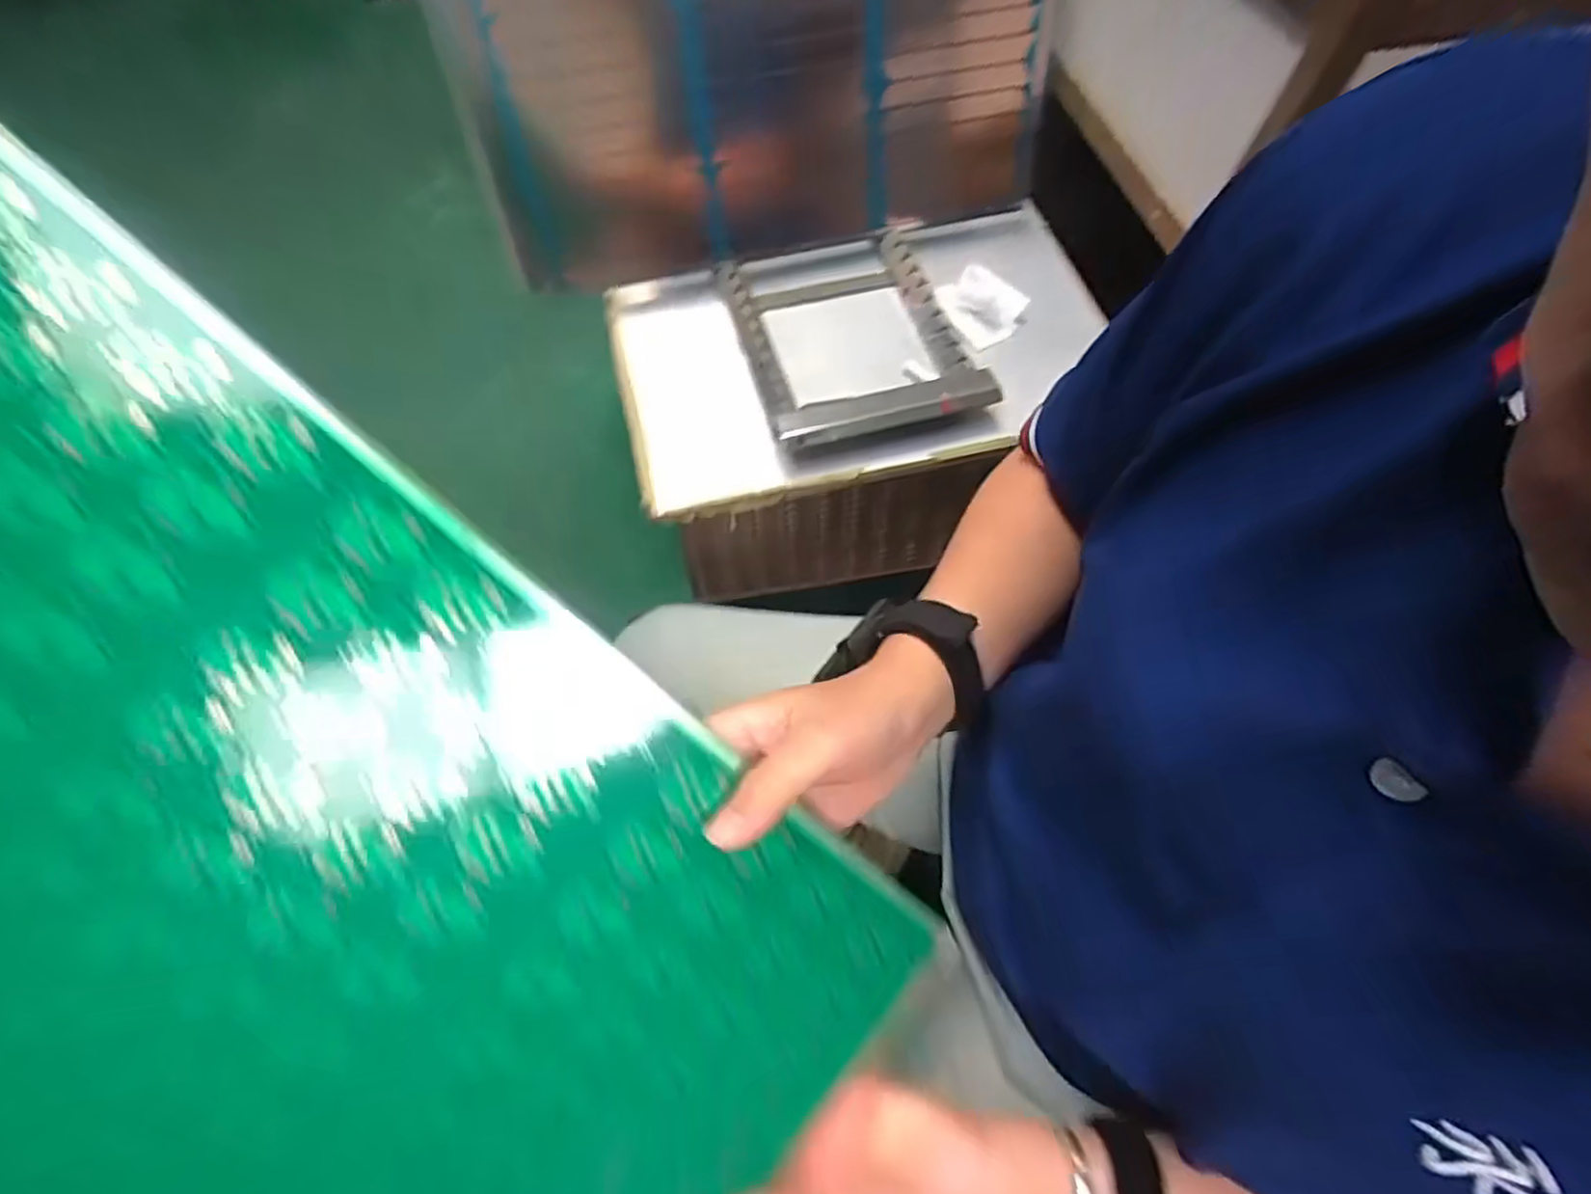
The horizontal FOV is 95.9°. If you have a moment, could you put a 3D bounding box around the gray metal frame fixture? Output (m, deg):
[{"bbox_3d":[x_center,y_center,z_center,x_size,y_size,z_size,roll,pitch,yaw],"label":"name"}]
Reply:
[{"bbox_3d":[0.049,-0.248,0.659,0.193,0.026,0.239,-16,65,-9],"label":"gray metal frame fixture"}]

